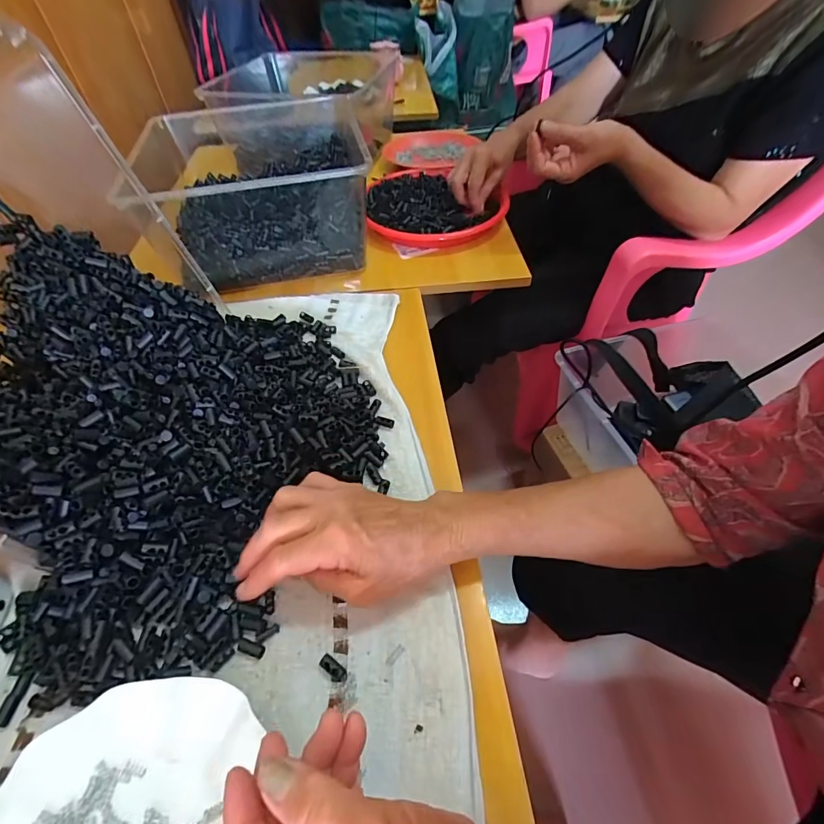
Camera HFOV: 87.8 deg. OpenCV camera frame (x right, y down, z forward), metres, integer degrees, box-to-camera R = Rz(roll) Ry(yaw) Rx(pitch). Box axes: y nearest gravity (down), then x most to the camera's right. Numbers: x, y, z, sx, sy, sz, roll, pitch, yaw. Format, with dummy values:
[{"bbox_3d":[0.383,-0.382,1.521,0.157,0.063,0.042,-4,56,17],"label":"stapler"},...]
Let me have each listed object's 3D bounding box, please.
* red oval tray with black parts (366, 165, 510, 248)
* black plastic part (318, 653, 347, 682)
[{"bbox_3d":[0.041,-0.349,0.717,0.228,0.048,0.264,-4,51,-2],"label":"red oval tray with black parts"},{"bbox_3d":[-0.055,0.179,0.298,0.020,0.007,0.010,37,60,13],"label":"black plastic part"}]

